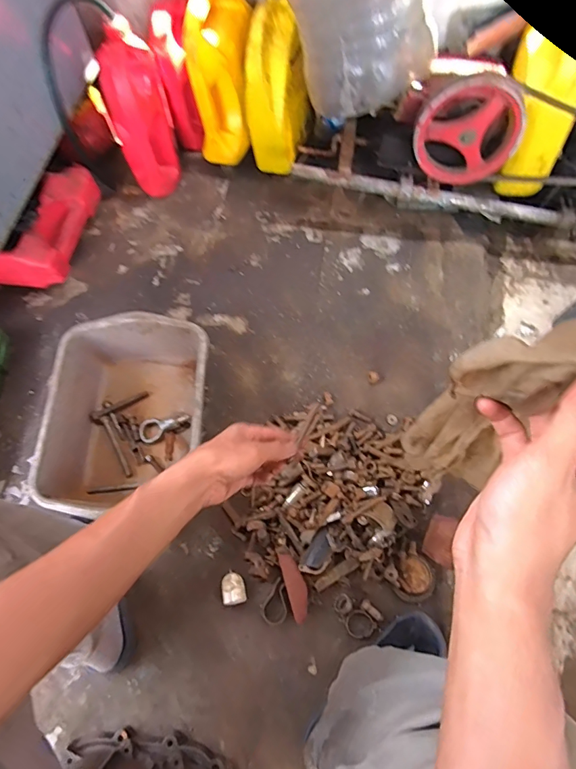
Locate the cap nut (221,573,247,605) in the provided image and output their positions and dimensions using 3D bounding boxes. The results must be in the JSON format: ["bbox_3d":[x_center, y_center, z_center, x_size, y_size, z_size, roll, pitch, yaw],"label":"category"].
[{"bbox_3d":[-0.088,0.332,0.700,0.038,0.035,0.044,-10,68,-3],"label":"cap nut"}]

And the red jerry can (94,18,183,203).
[{"bbox_3d":[-0.331,-0.606,0.963,0.125,0.295,0.176,-19,69,-7],"label":"red jerry can"}]

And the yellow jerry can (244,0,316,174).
[{"bbox_3d":[-0.019,-0.650,0.978,0.104,0.302,0.158,26,70,11],"label":"yellow jerry can"}]

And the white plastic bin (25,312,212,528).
[{"bbox_3d":[-0.275,0.052,0.776,0.260,0.125,0.332,0,68,1],"label":"white plastic bin"}]

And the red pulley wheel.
[{"bbox_3d":[0.334,-0.469,0.810,0.190,0.183,0.040,10,68,5],"label":"red pulley wheel"}]

